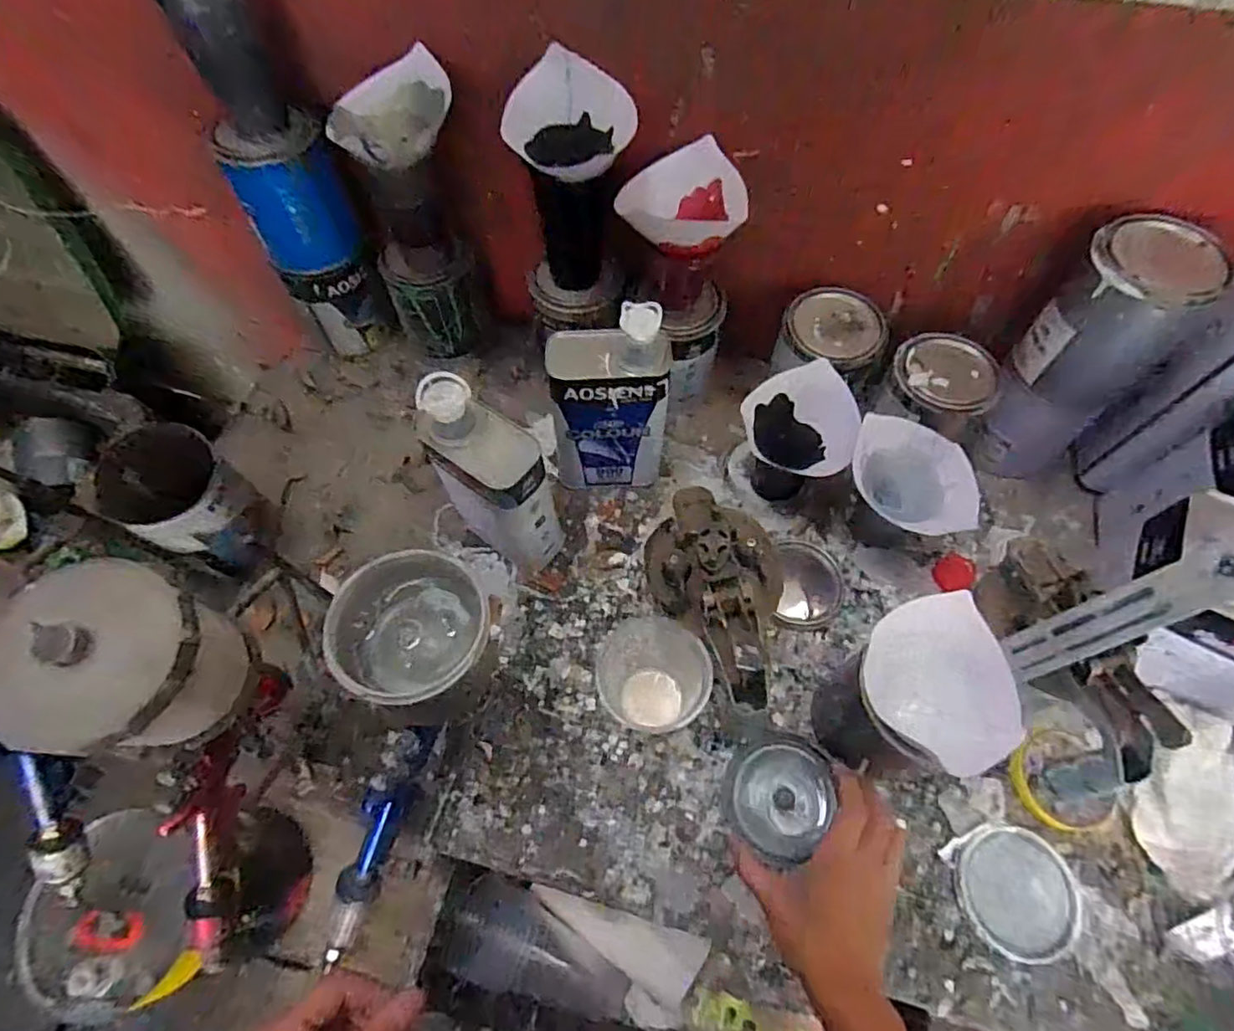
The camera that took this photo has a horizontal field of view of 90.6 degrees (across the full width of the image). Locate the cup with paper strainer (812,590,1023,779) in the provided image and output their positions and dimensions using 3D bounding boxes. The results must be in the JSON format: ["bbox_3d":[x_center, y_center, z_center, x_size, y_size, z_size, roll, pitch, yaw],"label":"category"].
[{"bbox_3d":[0.246,0.151,0.521,0.111,0.151,0.130,6,63,3],"label":"cup with paper strainer"}]

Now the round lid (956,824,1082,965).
[{"bbox_3d":[0.335,0.316,0.513,0.095,0.011,0.092,0,63,0],"label":"round lid"}]

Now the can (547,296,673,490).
[{"bbox_3d":[-0.009,-0.107,0.622,0.126,0.218,0.069,-3,63,-1],"label":"can"}]

